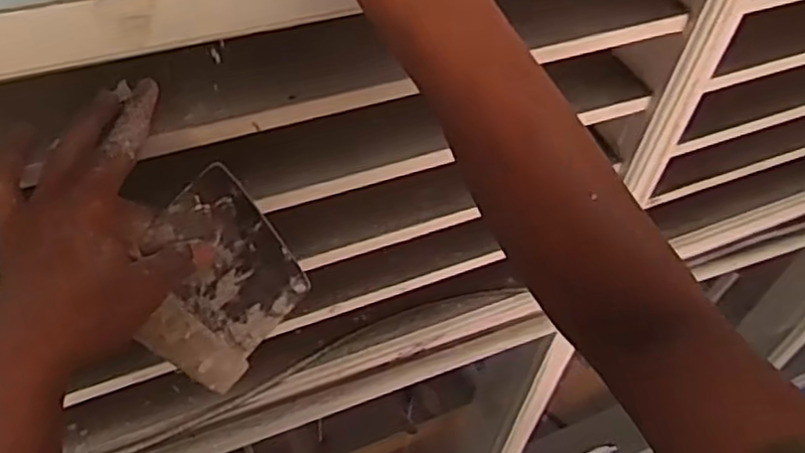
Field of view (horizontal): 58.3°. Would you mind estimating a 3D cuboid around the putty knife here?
[{"bbox_3d":[-0.126,0.044,0.496,0.009,0.190,0.112,29,72,24],"label":"putty knife"}]

